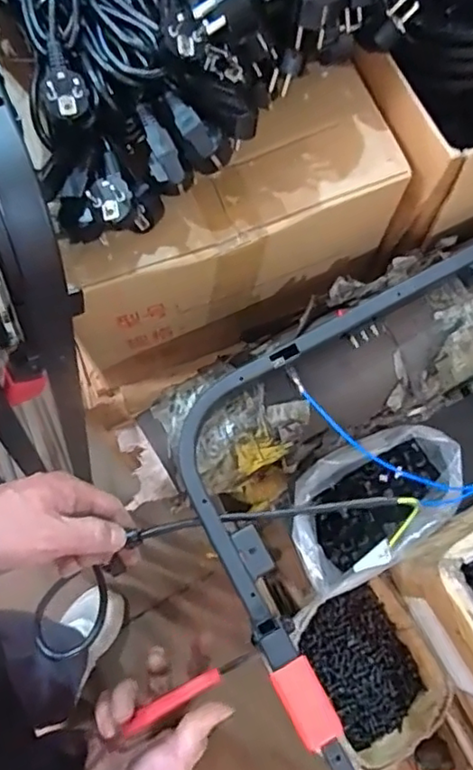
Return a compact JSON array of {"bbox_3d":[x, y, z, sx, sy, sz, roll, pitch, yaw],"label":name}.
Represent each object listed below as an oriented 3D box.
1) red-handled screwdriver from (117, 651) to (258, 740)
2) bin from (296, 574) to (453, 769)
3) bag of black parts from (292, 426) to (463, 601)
[{"bbox_3d":[-0.037,0.282,0.560,0.135,0.022,0.016,-20,73,-27],"label":"red-handled screwdriver"},{"bbox_3d":[0.141,0.291,0.622,0.126,0.066,0.158,-22,74,-7],"label":"bin"},{"bbox_3d":[0.140,0.125,0.626,0.182,0.107,0.126,-25,74,-8],"label":"bag of black parts"}]

